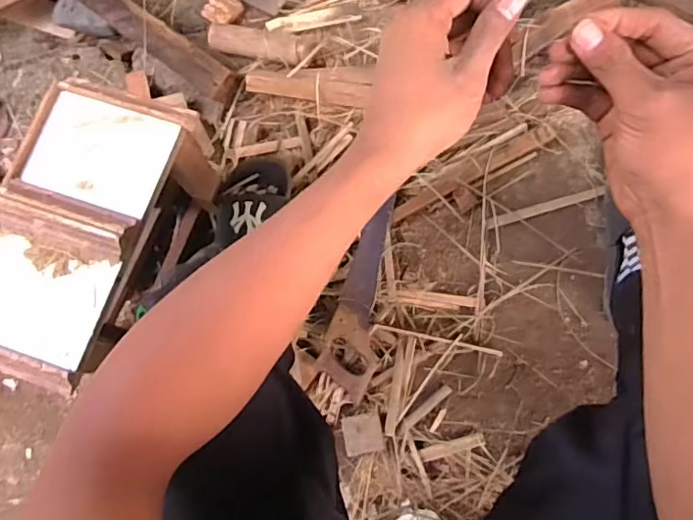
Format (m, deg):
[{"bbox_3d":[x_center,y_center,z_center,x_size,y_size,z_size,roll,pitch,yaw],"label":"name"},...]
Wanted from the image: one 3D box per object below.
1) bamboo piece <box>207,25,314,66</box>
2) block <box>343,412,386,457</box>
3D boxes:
[{"bbox_3d":[-0.160,-0.390,1.009,0.194,0.045,0.051,13,83,7],"label":"bamboo piece"},{"bbox_3d":[0.027,0.285,0.904,0.061,0.016,0.059,-13,82,4],"label":"block"}]

